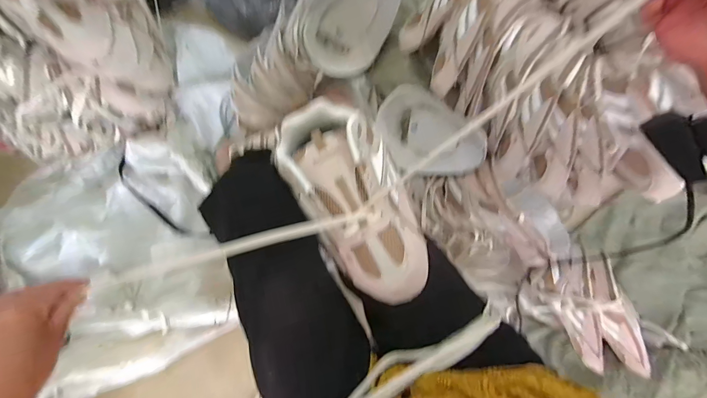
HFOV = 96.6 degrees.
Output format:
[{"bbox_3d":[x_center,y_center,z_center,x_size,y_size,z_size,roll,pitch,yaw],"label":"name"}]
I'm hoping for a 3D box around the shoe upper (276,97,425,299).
[{"bbox_3d":[0.005,-0.001,0.367,0.121,0.056,0.243,-30,86,-5],"label":"shoe upper"}]

